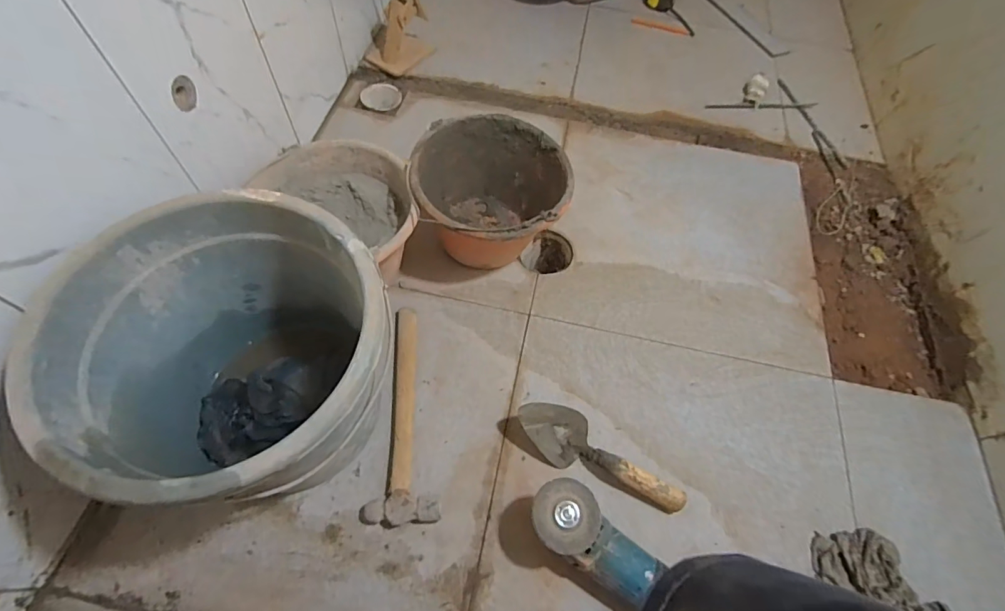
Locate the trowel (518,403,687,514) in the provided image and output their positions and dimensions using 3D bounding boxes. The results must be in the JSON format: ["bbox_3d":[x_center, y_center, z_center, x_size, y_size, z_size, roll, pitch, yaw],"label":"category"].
[{"bbox_3d":[0.136,0.206,0.641,0.241,0.061,0.072,27,61,11],"label":"trowel"}]

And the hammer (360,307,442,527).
[{"bbox_3d":[-0.159,0.150,0.674,0.095,0.034,0.314,-8,60,-9],"label":"hammer"}]

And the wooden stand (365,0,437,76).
[{"bbox_3d":[-0.234,-0.627,1.047,0.108,0.153,0.114,36,64,16],"label":"wooden stand"}]

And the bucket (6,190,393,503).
[{"bbox_3d":[-0.277,0.072,0.534,0.303,0.256,0.302,3,60,-5],"label":"bucket"}]

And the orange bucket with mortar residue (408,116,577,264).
[{"bbox_3d":[-0.021,-0.168,0.781,0.241,0.180,0.243,2,59,-3],"label":"orange bucket with mortar residue"}]

